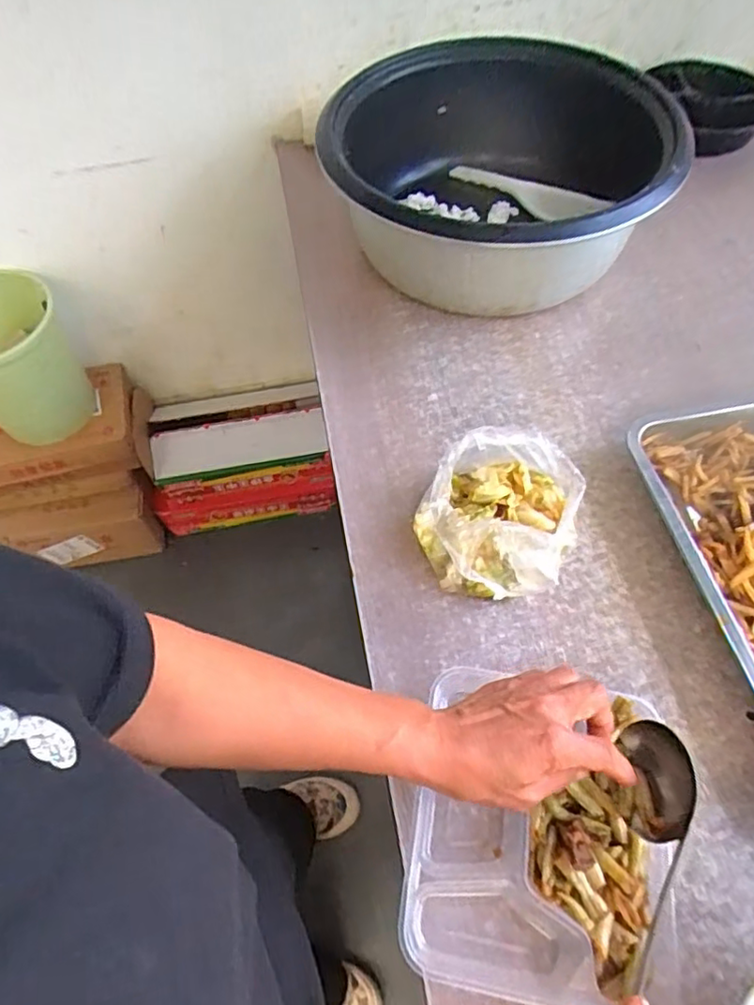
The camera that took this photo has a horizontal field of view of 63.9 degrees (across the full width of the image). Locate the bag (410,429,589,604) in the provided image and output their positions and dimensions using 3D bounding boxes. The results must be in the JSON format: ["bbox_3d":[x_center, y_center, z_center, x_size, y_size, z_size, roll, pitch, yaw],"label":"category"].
[{"bbox_3d":[0.116,0.008,0.571,0.135,0.089,0.162,25,64,18],"label":"bag"}]

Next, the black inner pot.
[{"bbox_3d":[0.168,-0.421,0.793,0.412,0.162,0.472,24,63,17],"label":"black inner pot"}]

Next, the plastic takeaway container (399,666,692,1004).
[{"bbox_3d":[0.126,0.244,0.455,0.191,0.037,0.210,7,59,9],"label":"plastic takeaway container"}]

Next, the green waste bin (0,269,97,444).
[{"bbox_3d":[-0.698,-0.274,1.143,0.249,0.266,0.236,-31,63,-16],"label":"green waste bin"}]

